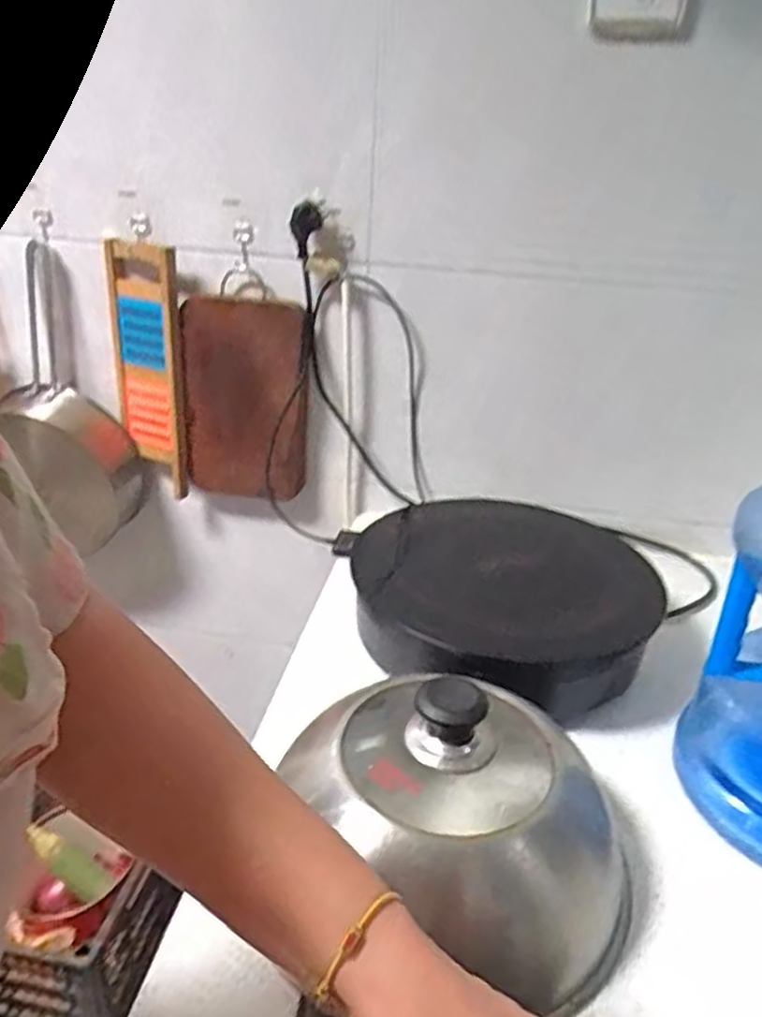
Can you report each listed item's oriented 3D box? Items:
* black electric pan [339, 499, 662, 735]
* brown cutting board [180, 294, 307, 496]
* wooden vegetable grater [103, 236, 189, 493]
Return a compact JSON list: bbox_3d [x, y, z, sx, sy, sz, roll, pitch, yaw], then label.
[{"bbox_3d":[0.134,0.099,0.806,0.320,0.100,0.353,-8,28,-23],"label":"black electric pan"},{"bbox_3d":[-0.187,-0.140,1.023,0.171,0.270,0.030,8,24,9],"label":"brown cutting board"},{"bbox_3d":[-0.315,-0.183,1.025,0.098,0.337,0.020,11,26,16],"label":"wooden vegetable grater"}]

